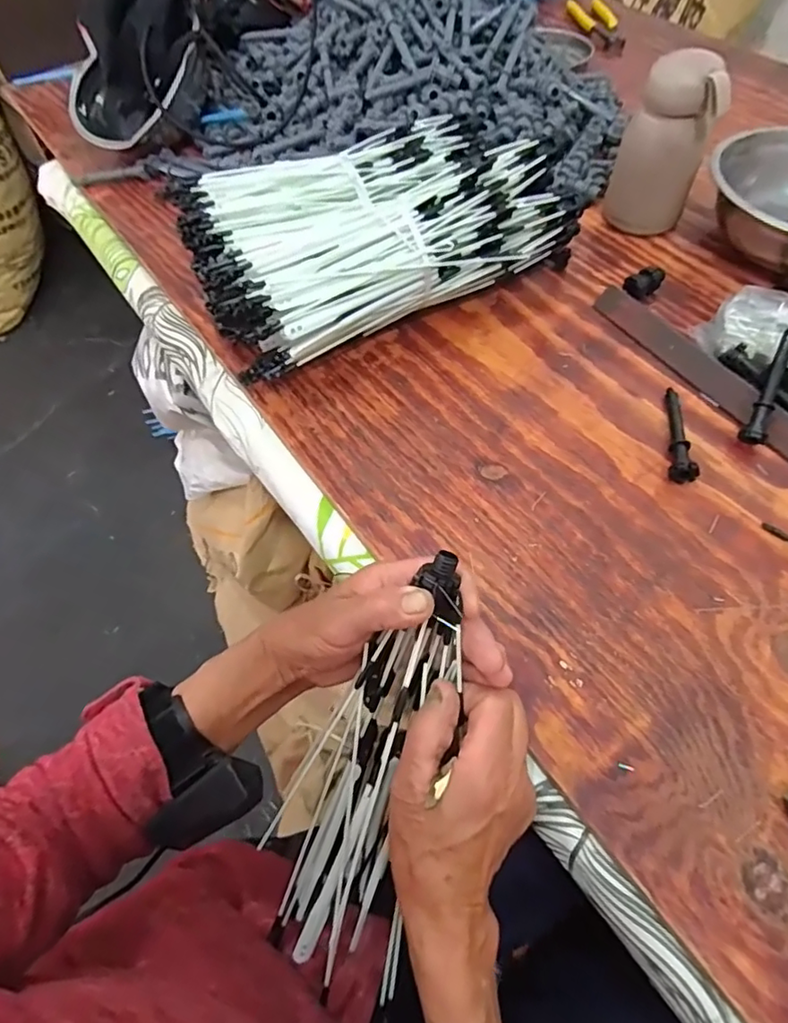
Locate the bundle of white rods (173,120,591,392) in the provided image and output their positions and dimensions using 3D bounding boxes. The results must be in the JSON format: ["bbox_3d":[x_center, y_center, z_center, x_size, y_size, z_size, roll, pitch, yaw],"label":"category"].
[{"bbox_3d":[-0.013,-0.262,0.528,0.335,0.109,0.196,-26,61,-12],"label":"bundle of white rods"}]

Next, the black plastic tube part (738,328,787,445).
[{"bbox_3d":[0.301,-0.100,0.447,0.018,0.014,0.095,21,86,16],"label":"black plastic tube part"}]

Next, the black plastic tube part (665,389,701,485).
[{"bbox_3d":[0.231,-0.065,0.455,0.018,0.021,0.096,10,60,9],"label":"black plastic tube part"}]

